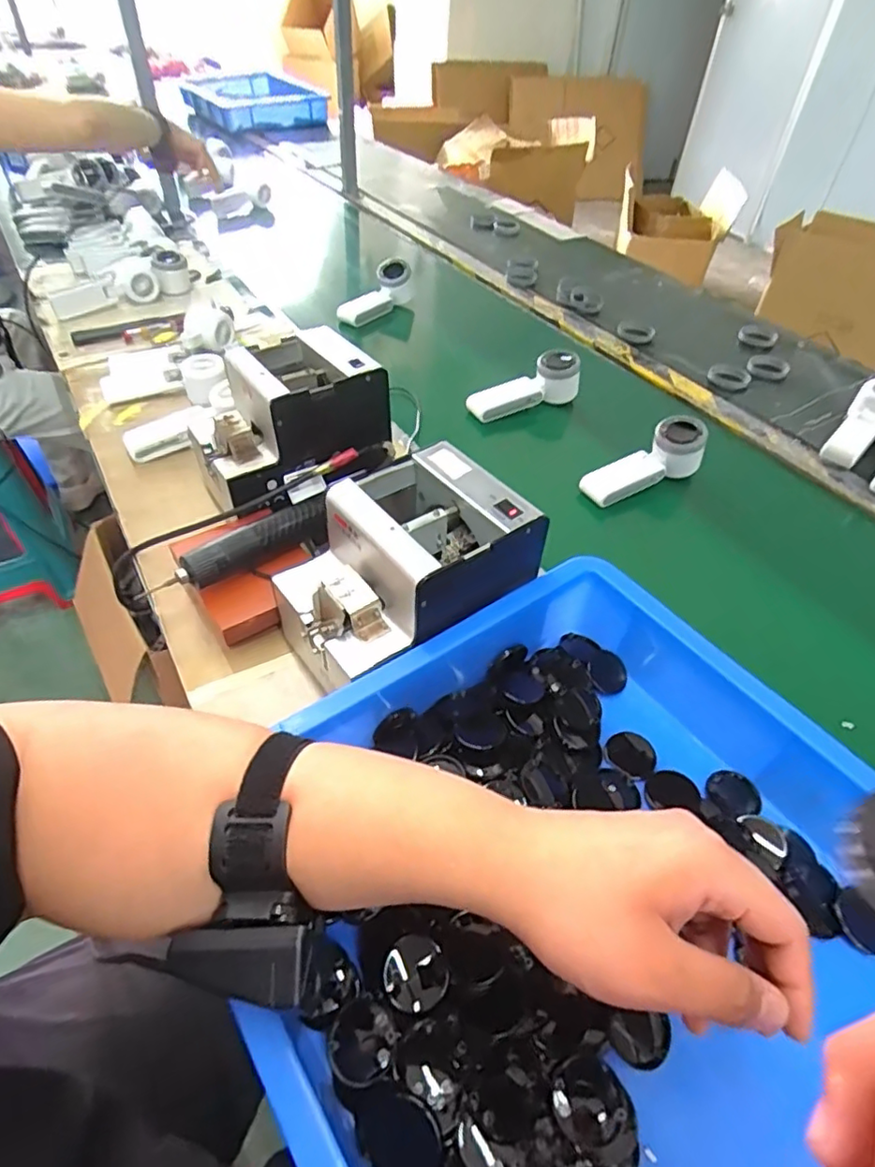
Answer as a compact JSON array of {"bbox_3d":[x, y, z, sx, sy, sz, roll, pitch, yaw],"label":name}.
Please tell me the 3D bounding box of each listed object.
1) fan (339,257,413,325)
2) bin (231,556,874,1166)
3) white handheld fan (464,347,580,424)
[{"bbox_3d":[-0.106,-0.488,1.040,0.159,0.068,0.049,-46,23,-14],"label":"fan"},{"bbox_3d":[0.144,0.248,0.315,0.378,0.100,0.559,-24,52,-25],"label":"bin"},{"bbox_3d":[0.118,-0.269,0.835,0.161,0.070,0.045,-23,49,-7],"label":"white handheld fan"}]

